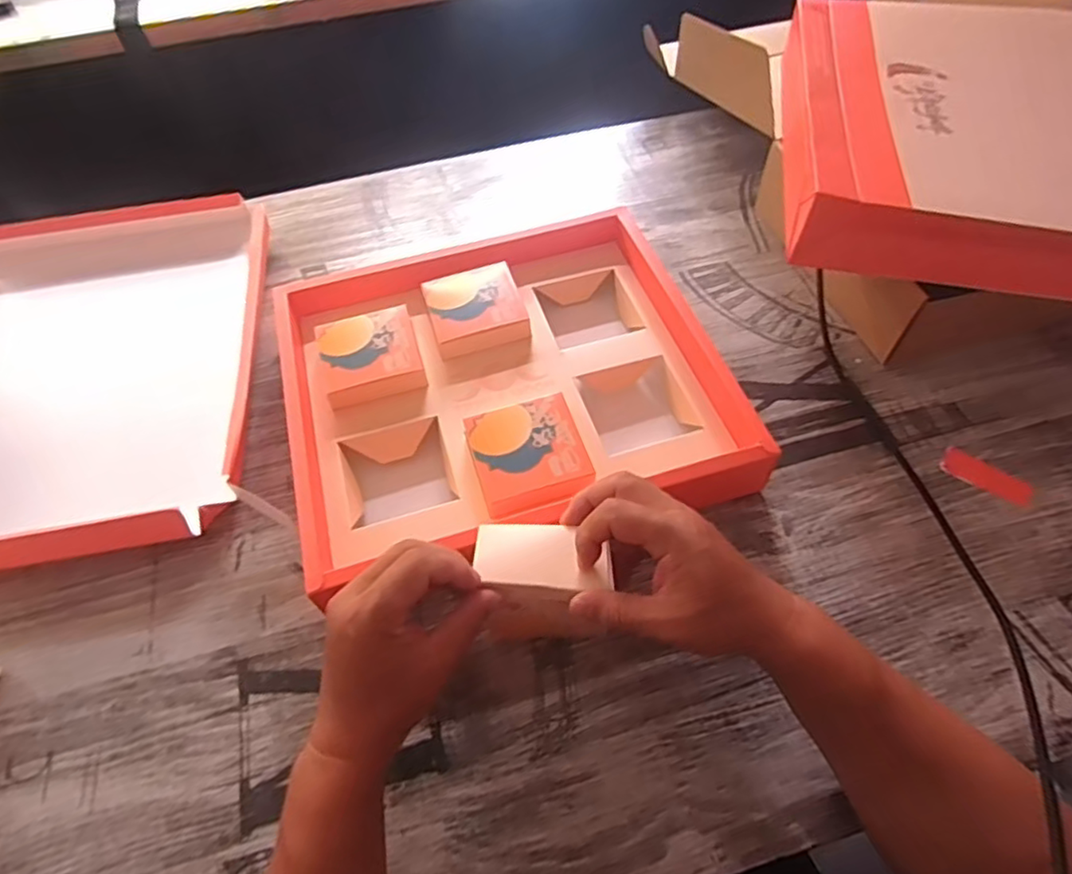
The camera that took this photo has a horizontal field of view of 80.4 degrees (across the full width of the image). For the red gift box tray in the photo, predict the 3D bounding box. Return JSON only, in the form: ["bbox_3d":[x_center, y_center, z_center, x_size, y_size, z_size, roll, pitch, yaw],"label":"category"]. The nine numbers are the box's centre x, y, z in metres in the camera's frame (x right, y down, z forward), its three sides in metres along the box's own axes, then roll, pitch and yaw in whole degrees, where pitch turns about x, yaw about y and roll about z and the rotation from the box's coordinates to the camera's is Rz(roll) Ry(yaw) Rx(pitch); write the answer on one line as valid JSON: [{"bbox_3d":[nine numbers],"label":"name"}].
[{"bbox_3d":[-0.034,-0.053,0.569,0.351,0.066,0.313,-16,57,-8],"label":"red gift box tray"}]

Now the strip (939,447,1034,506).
[{"bbox_3d":[0.377,0.034,0.529,0.069,0.004,0.026,34,71,25],"label":"strip"}]

